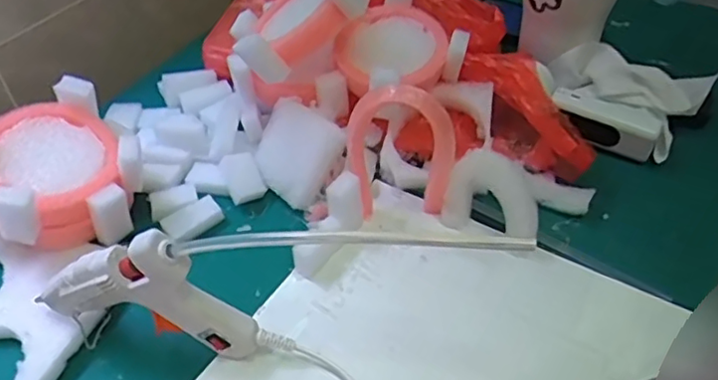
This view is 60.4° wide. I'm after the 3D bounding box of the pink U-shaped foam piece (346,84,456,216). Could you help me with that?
[{"bbox_3d":[0.030,-0.024,0.459,0.079,0.128,0.017,5,44,8],"label":"pink U-shaped foam piece"}]

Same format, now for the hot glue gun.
[{"bbox_3d":[-0.136,0.067,0.398,0.136,0.101,0.023,6,45,9],"label":"hot glue gun"}]

